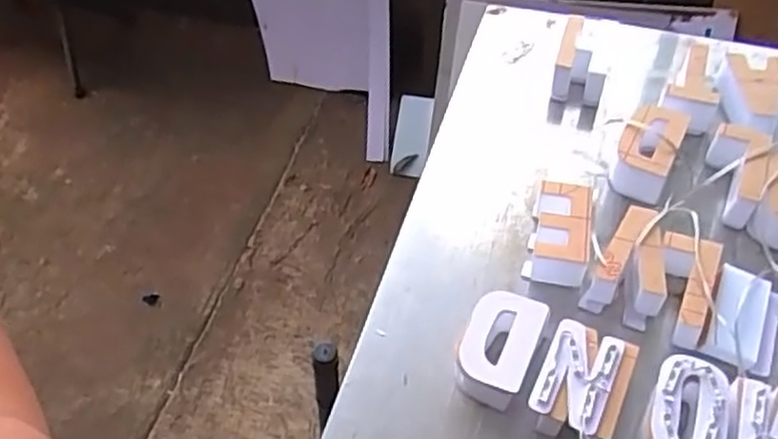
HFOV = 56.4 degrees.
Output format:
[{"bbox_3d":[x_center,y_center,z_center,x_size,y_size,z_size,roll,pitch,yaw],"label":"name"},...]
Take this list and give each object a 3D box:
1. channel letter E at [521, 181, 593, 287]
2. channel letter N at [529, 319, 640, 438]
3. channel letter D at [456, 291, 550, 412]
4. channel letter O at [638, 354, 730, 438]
[{"bbox_3d":[0.153,0.014,0.654,0.051,0.049,0.081,11,56,12],"label":"channel letter E"},{"bbox_3d":[0.150,0.134,0.571,0.064,0.051,0.087,20,61,17],"label":"channel letter N"},{"bbox_3d":[0.089,0.106,0.591,0.058,0.049,0.090,20,59,17],"label":"channel letter D"},{"bbox_3d":[0.221,0.156,0.552,0.055,0.054,0.091,19,58,17],"label":"channel letter O"}]

